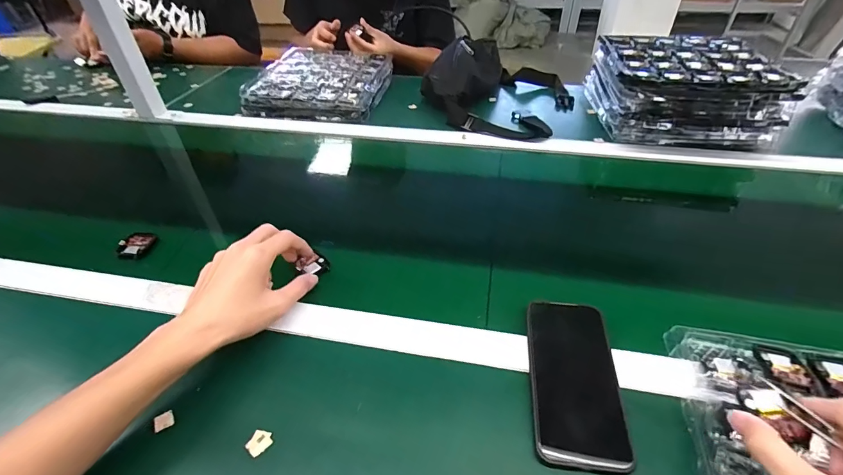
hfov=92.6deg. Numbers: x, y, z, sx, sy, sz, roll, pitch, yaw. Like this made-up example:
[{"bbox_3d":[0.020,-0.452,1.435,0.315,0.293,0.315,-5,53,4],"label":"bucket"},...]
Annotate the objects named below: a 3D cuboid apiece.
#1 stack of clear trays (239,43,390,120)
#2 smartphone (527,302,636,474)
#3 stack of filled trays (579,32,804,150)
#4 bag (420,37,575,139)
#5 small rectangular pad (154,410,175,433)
[{"bbox_3d":[-0.219,-0.349,0.905,0.274,0.052,0.280,4,42,7],"label":"stack of clear trays"},{"bbox_3d":[0.143,0.129,0.378,0.078,0.010,0.157,2,50,8],"label":"smartphone"},{"bbox_3d":[0.490,-0.291,0.778,0.273,0.116,0.281,4,42,6],"label":"stack of filled trays"},{"bbox_3d":[0.166,-0.329,0.856,0.293,0.119,0.315,14,44,17],"label":"bag"},{"bbox_3d":[-0.237,0.169,0.370,0.016,0.014,0.004,-17,2,-42],"label":"small rectangular pad"}]

